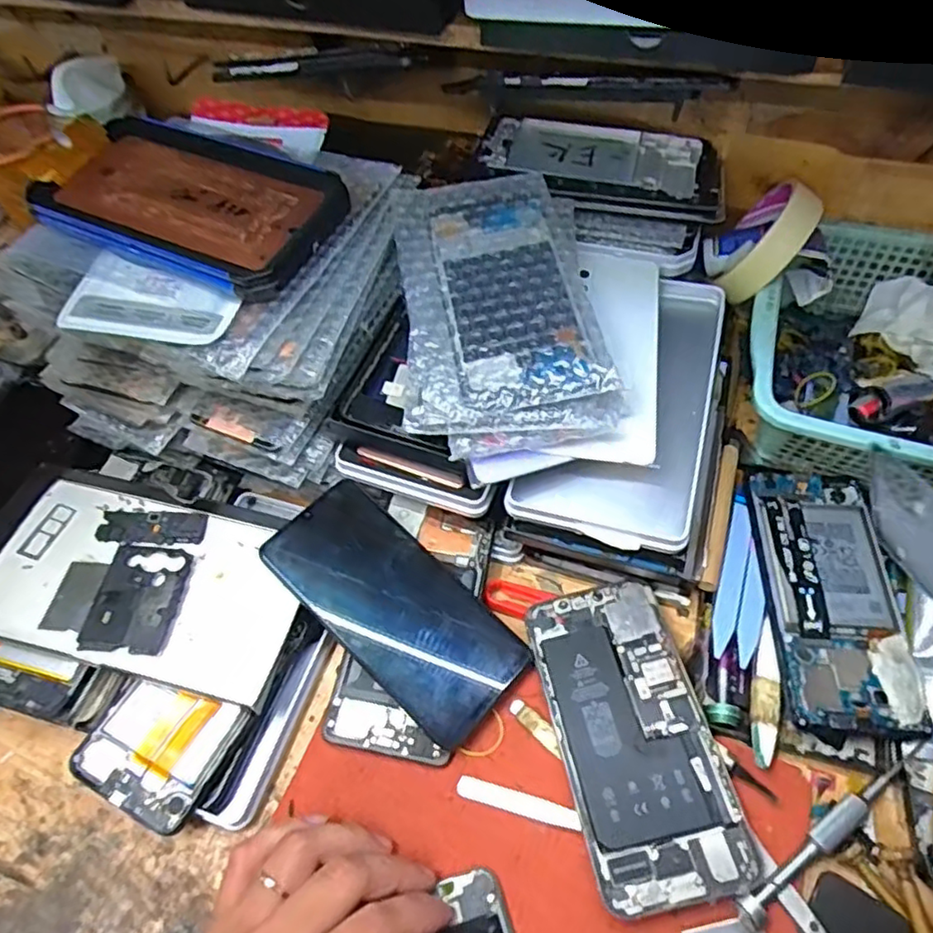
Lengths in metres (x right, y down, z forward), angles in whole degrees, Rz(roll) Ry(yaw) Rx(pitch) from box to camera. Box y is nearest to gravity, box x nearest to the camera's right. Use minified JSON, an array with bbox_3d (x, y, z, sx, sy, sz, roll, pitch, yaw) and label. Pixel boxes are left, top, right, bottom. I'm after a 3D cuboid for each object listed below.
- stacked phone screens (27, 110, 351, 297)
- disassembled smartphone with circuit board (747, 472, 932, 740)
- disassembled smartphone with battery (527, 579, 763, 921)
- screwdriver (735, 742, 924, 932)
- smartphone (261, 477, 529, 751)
[{"bbox_3d":[-0.155,-0.154,0.368,0.158,0.020,0.097,21,61,9],"label":"stacked phone screens"},{"bbox_3d":[0.210,0.071,0.368,0.070,0.008,0.154,1,58,5],"label":"disassembled smartphone with circuit board"},{"bbox_3d":[0.086,0.136,0.334,0.075,0.013,0.154,-12,57,-4],"label":"disassembled smartphone with battery"},{"bbox_3d":[0.177,0.175,0.309,0.123,0.013,0.013,-31,61,-15],"label":"screwdriver"},{"bbox_3d":[-0.041,0.078,0.364,0.154,0.010,0.072,42,62,11],"label":"smartphone"}]

